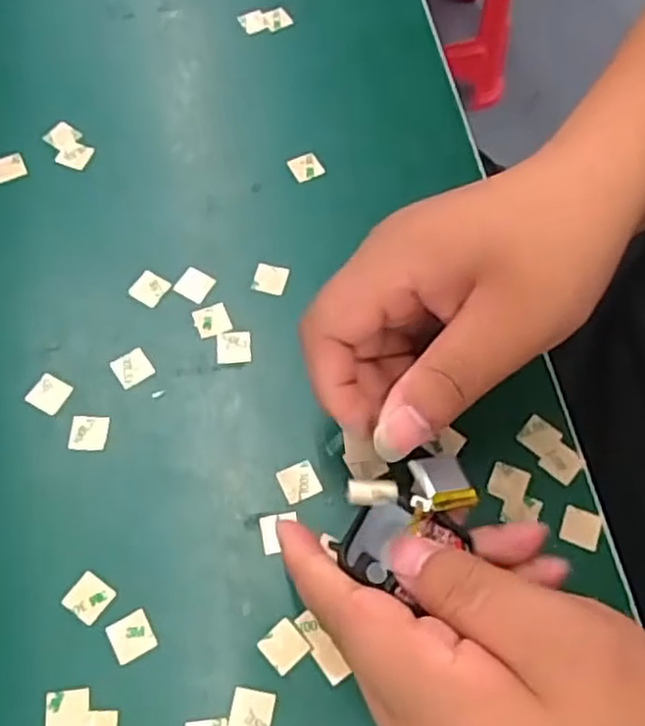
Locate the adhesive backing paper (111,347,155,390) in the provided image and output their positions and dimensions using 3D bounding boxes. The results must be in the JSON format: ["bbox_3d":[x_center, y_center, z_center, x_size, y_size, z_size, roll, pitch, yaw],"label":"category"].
[{"bbox_3d":[-0.086,0.001,0.331,0.016,0.004,0.016,-29,68,-15],"label":"adhesive backing paper"}]

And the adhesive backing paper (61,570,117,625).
[{"bbox_3d":[-0.091,0.092,0.289,0.016,0.004,0.015,33,69,13],"label":"adhesive backing paper"}]

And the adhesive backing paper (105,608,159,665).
[{"bbox_3d":[-0.073,0.105,0.283,0.016,0.004,0.016,-25,66,-12],"label":"adhesive backing paper"}]

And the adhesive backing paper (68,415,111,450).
[{"bbox_3d":[-0.101,0.030,0.318,0.016,0.004,0.016,2,62,-3],"label":"adhesive backing paper"}]

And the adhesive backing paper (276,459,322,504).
[{"bbox_3d":[-0.010,0.050,0.312,0.015,0.004,0.016,-22,66,-13],"label":"adhesive backing paper"}]

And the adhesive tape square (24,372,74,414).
[{"bbox_3d":[-0.121,0.013,0.326,0.016,0.004,0.016,28,64,9],"label":"adhesive tape square"}]

